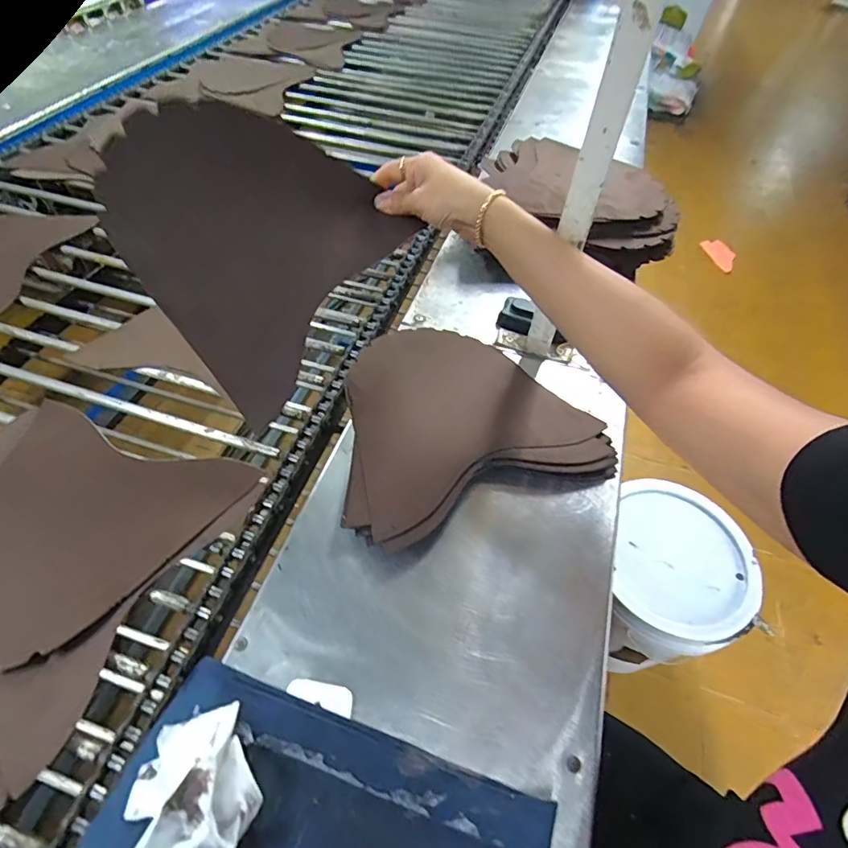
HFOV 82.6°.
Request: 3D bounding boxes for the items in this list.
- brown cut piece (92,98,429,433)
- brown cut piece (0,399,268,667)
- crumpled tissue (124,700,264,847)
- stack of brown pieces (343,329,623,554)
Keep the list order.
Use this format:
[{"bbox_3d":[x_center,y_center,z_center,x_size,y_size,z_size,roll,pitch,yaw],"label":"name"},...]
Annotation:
[{"bbox_3d":[-0.170,-0.165,0.446,0.237,0.225,0.024,-53,25,1],"label":"brown cut piece"},{"bbox_3d":[-0.329,0.102,0.461,0.242,0.010,0.229,17,54,6],"label":"brown cut piece"},{"bbox_3d":[-0.158,0.243,0.317,0.081,0.046,0.093,-22,56,-18],"label":"crumpled tissue"},{"bbox_3d":[0.030,-0.013,0.545,0.285,0.043,0.259,-16,54,-14],"label":"stack of brown pieces"}]

